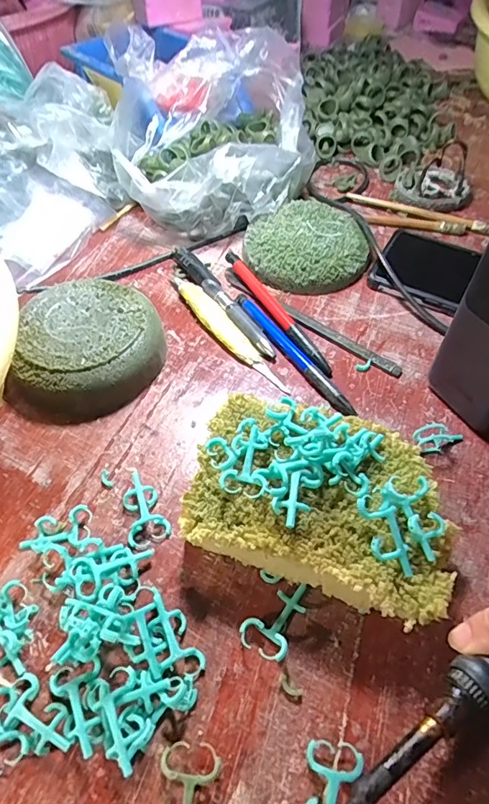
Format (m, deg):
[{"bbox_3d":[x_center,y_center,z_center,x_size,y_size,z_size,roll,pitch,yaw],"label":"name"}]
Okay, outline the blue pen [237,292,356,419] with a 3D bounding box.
[{"bbox_3d":[0.034,-0.038,0.343,0.013,0.008,0.137,-29,58,-20],"label":"blue pen"}]

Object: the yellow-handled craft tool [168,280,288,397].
[{"bbox_3d":[-0.016,-0.056,0.356,0.019,0.010,0.140,-28,58,-19],"label":"yellow-handled craft tool"}]

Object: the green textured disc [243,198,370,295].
[{"bbox_3d":[0.051,-0.136,0.407,0.099,0.023,0.101,0,53,0],"label":"green textured disc"}]

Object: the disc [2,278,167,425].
[{"bbox_3d":[-0.110,-0.036,0.327,0.094,0.036,0.100,0,53,0],"label":"disc"}]

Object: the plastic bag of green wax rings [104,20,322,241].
[{"bbox_3d":[-0.027,-0.255,0.443,0.184,0.109,0.198,-7,54,-6],"label":"plastic bag of green wax rings"}]

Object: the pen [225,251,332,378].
[{"bbox_3d":[0.024,-0.072,0.363,0.011,0.014,0.140,-25,57,-18],"label":"pen"}]

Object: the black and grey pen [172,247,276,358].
[{"bbox_3d":[-0.019,-0.082,0.372,0.015,0.012,0.136,-26,58,-18],"label":"black and grey pen"}]

